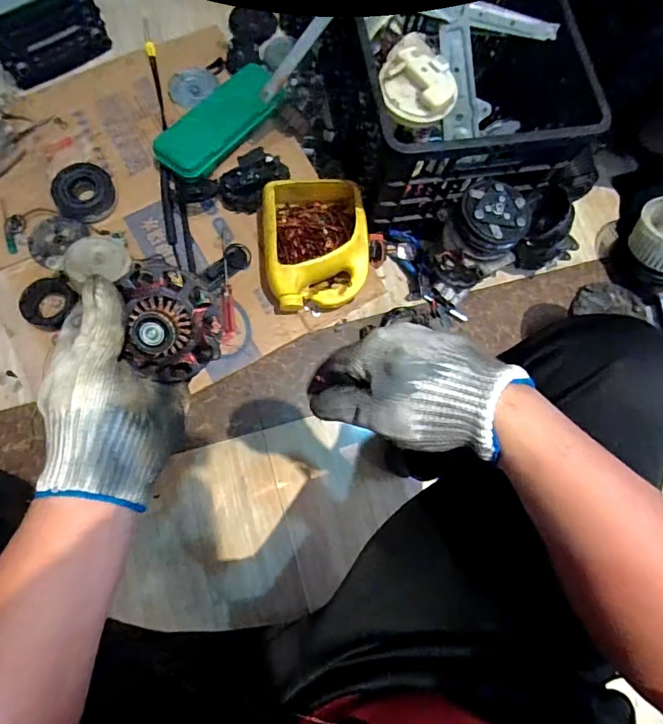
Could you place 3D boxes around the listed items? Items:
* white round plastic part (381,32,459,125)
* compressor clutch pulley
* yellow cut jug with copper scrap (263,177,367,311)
[{"bbox_3d":[0.131,-0.420,0.684,0.109,0.044,0.117,1,76,-5],"label":"white round plastic part"},{"bbox_3d":[0.258,-0.235,0.736,0.112,0.059,0.106,1,76,-5],"label":"compressor clutch pulley"},{"bbox_3d":[-0.028,-0.209,0.820,0.178,0.078,0.232,-8,77,-7],"label":"yellow cut jug with copper scrap"}]

